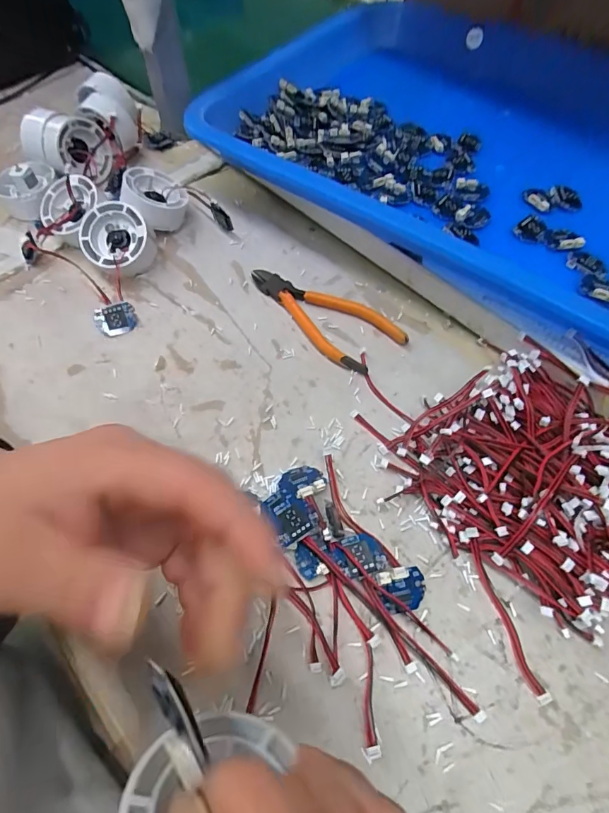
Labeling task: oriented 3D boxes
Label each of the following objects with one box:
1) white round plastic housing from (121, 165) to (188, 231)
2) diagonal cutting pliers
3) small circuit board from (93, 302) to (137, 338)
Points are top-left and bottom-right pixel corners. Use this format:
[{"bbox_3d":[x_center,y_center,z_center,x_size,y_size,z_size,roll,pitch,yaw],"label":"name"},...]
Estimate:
[{"bbox_3d":[-0.131,-0.179,0.374,0.054,0.028,0.054,17,46,-12],"label":"white round plastic housing"},{"bbox_3d":[0.014,-0.076,0.336,0.056,0.009,0.128,-39,67,-20],"label":"diagonal cutting pliers"},{"bbox_3d":[-0.143,-0.066,0.329,0.027,0.024,0.007,-12,24,-10],"label":"small circuit board"}]

